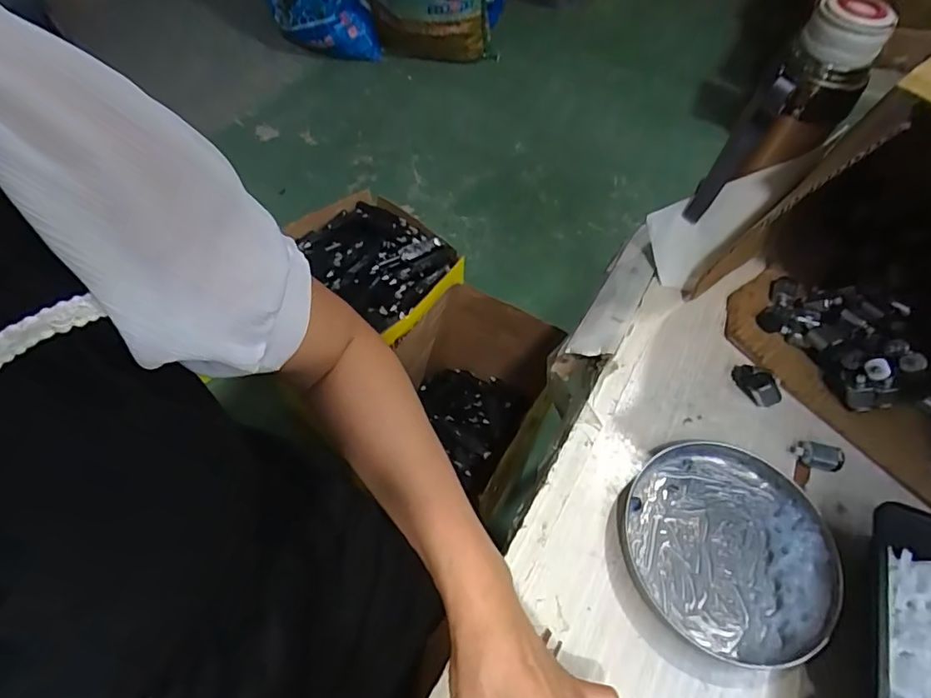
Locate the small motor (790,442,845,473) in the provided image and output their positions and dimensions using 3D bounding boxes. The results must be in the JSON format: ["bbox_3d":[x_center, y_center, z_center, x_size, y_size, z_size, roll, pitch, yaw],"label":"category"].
[{"bbox_3d":[0.278,0.083,0.418,0.034,0.015,0.021,15,57,6],"label":"small motor"}]

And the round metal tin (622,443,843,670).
[{"bbox_3d":[0.185,0.135,0.373,0.137,0.015,0.138,2,57,-3],"label":"round metal tin"}]

